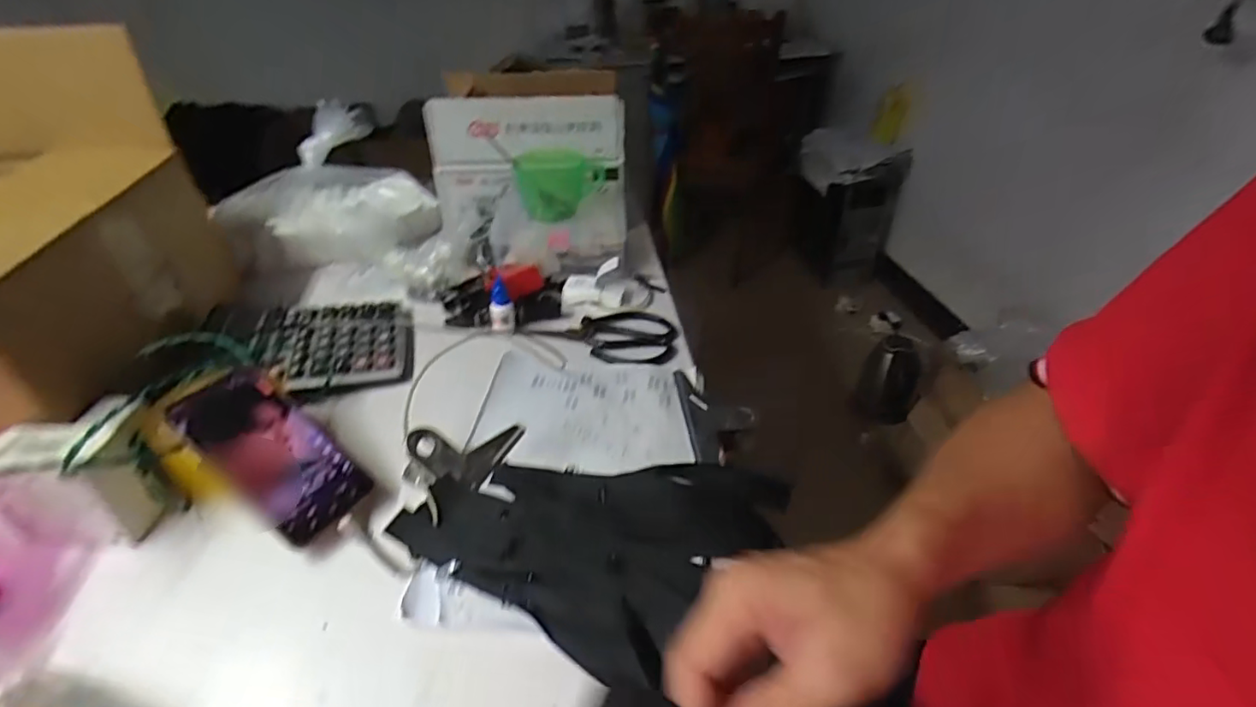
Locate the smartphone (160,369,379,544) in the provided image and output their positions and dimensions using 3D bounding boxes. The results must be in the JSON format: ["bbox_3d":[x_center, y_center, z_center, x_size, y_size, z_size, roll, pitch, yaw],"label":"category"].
[{"bbox_3d":[-0.292,0.076,0.466,0.168,0.014,0.075,39,50,7],"label":"smartphone"}]

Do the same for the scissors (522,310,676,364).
[{"bbox_3d":[-0.031,-0.028,0.674,0.177,0.006,0.102,10,38,14],"label":"scissors"}]

